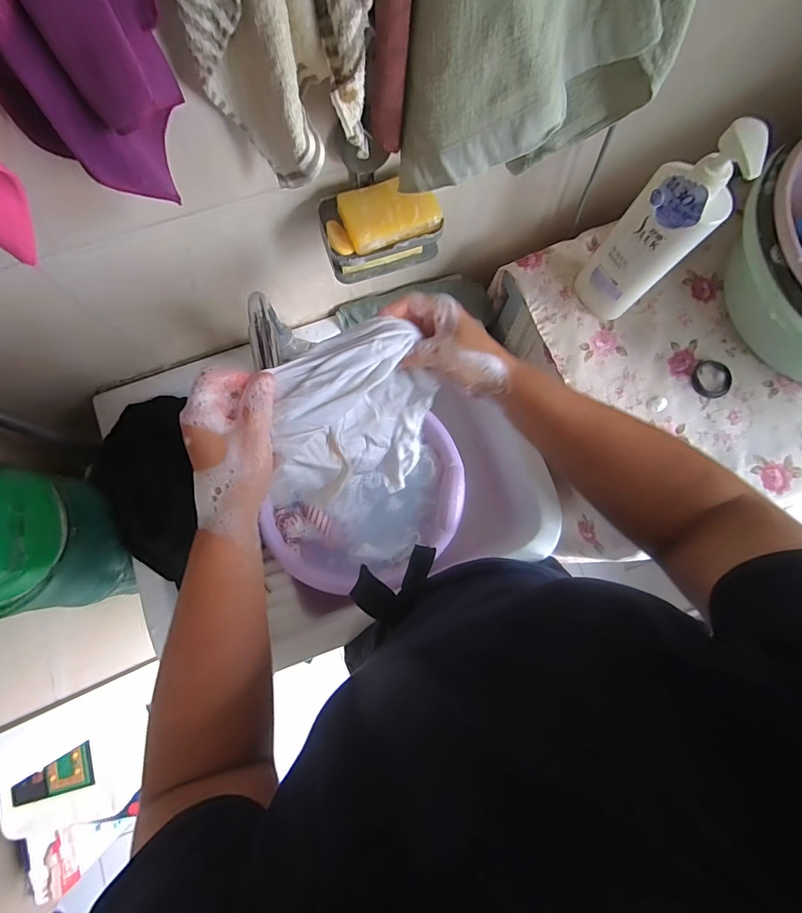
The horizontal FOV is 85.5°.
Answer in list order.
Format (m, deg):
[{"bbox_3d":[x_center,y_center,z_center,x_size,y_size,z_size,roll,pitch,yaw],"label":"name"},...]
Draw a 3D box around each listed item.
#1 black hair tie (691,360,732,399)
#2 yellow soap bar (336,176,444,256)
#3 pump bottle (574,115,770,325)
[{"bbox_3d":[0.448,-0.113,0.625,0.054,0.009,0.057,0,79,-1],"label":"black hair tie"},{"bbox_3d":[-0.012,-0.272,0.482,0.103,0.023,0.064,-18,79,-4],"label":"yellow soap bar"},{"bbox_3d":[0.295,-0.260,0.513,0.051,0.267,0.088,-29,81,-6],"label":"pump bottle"}]

